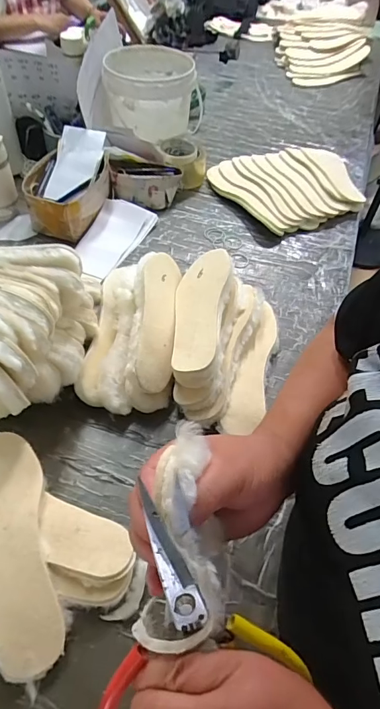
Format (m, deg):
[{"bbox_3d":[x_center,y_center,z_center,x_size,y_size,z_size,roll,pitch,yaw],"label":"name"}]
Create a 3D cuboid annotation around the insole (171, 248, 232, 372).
[{"bbox_3d":[0.015,-0.077,0.650,0.083,0.016,0.264,-8,48,25],"label":"insole"}]

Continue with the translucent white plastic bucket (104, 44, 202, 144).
[{"bbox_3d":[-0.094,-0.614,0.998,0.206,0.151,0.208,1,53,-5],"label":"translucent white plastic bucket"}]

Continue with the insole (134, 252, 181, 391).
[{"bbox_3d":[-0.051,-0.069,0.652,0.073,0.023,0.269,33,44,-31],"label":"insole"}]

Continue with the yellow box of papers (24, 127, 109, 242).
[{"bbox_3d":[-0.258,-0.364,0.888,0.153,0.118,0.230,14,53,5],"label":"yellow box of papers"}]

